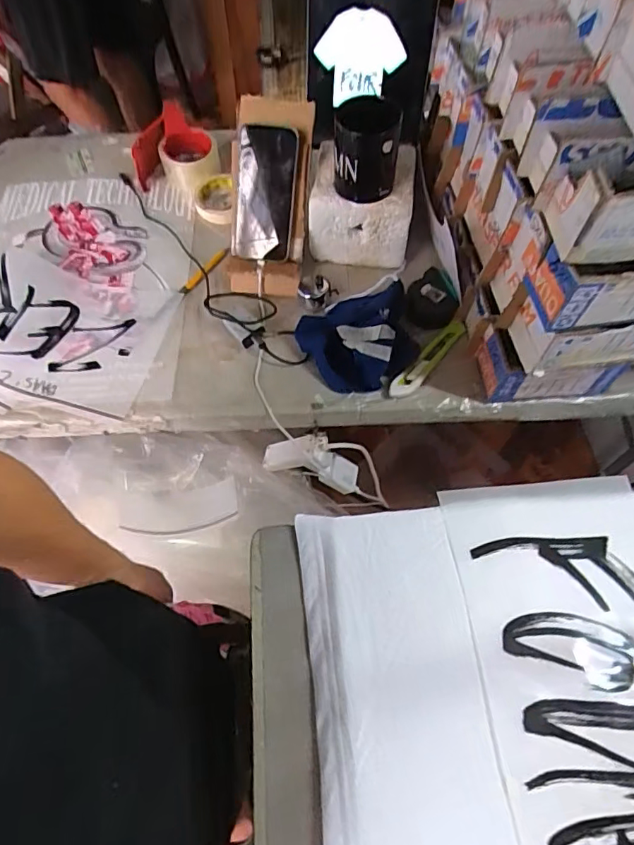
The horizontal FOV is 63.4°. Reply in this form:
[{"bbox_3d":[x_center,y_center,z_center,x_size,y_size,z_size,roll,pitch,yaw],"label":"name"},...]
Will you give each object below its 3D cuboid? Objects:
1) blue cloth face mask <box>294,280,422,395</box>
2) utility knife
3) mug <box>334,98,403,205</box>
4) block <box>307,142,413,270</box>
[{"bbox_3d":[0.065,-0.120,0.681,0.152,0.061,0.139,-33,67,-16],"label":"blue cloth face mask"},{"bbox_3d":[0.148,-0.084,0.683,0.026,0.016,0.149,39,69,19],"label":"utility knife"},{"bbox_3d":[0.062,-0.353,0.659,0.082,0.092,0.086,5,62,2],"label":"mug"},{"bbox_3d":[0.065,-0.321,0.757,0.147,0.117,0.130,4,62,2],"label":"block"}]

